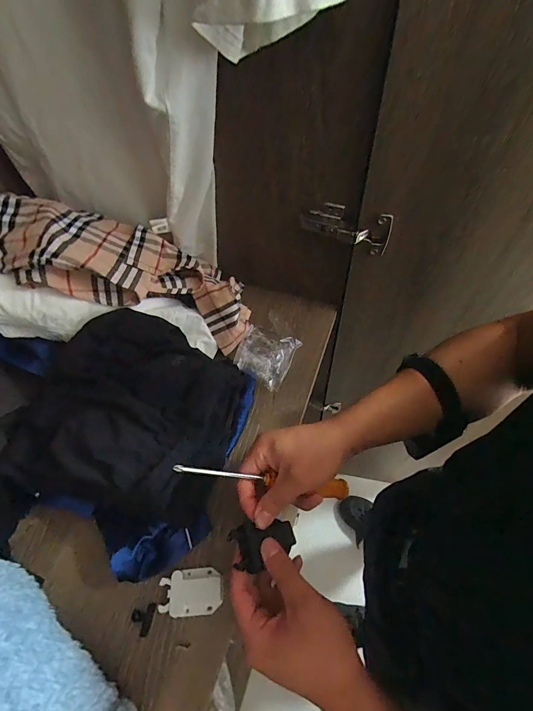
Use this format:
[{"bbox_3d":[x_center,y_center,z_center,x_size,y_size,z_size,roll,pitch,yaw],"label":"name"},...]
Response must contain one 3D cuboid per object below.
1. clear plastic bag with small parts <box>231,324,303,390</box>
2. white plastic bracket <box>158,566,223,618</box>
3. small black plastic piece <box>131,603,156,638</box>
[{"bbox_3d":[0.001,-0.003,0.517,0.081,0.021,0.086,29,64,-3],"label":"clear plastic bag with small parts"},{"bbox_3d":[-0.082,0.257,0.371,0.065,0.014,0.042,-6,57,0],"label":"white plastic bracket"},{"bbox_3d":[-0.134,0.281,0.364,0.024,0.007,0.028,7,58,9],"label":"small black plastic piece"}]

